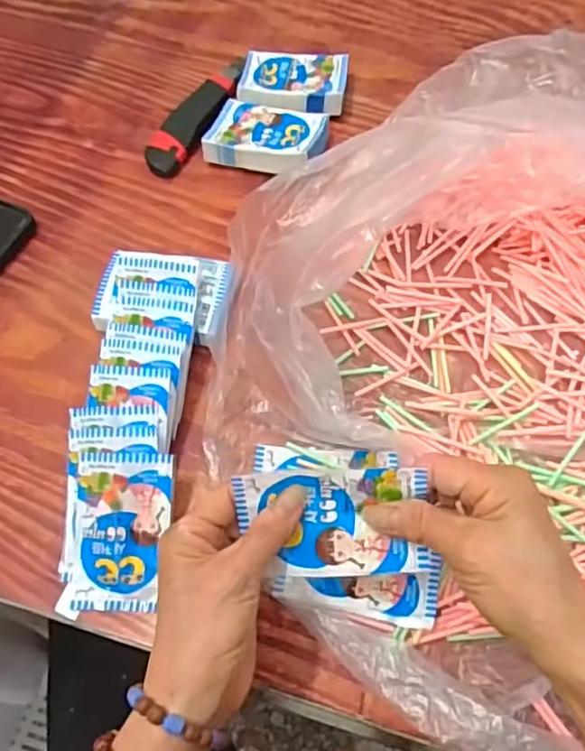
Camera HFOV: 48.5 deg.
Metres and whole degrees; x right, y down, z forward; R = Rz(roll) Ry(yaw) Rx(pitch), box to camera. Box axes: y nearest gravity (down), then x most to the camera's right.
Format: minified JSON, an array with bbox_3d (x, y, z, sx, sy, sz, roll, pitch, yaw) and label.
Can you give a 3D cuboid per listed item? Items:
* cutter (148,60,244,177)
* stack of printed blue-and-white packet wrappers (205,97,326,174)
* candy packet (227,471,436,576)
[{"bbox_3d":[-0.092,-0.262,0.653,0.044,0.020,0.163,21,64,15],"label":"cutter"},{"bbox_3d":[-0.024,-0.226,0.623,0.110,0.023,0.080,17,63,13],"label":"stack of printed blue-and-white packet wrappers"},{"bbox_3d":[0.022,0.080,0.355,0.101,0.008,0.061,-3,102,7],"label":"candy packet"}]

